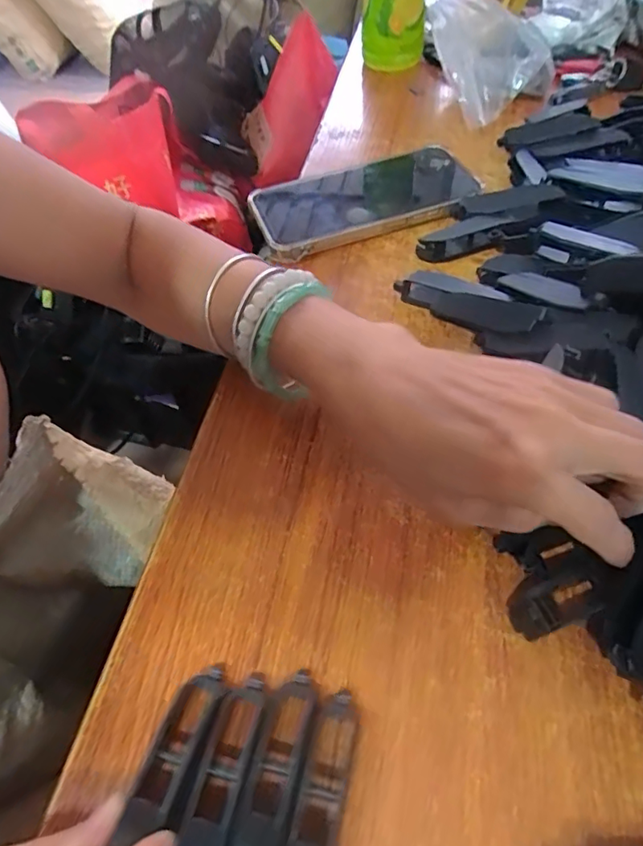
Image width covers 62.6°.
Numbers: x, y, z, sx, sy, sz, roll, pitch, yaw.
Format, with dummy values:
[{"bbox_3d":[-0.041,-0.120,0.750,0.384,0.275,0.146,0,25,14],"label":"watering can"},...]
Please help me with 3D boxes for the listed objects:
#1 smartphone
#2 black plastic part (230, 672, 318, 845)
[{"bbox_3d":[0.032,-0.173,0.397,0.168,0.009,0.079,-19,56,-9],"label":"smartphone"},{"bbox_3d":[-0.018,0.132,0.194,0.017,0.017,0.075,9,44,10],"label":"black plastic part"}]

